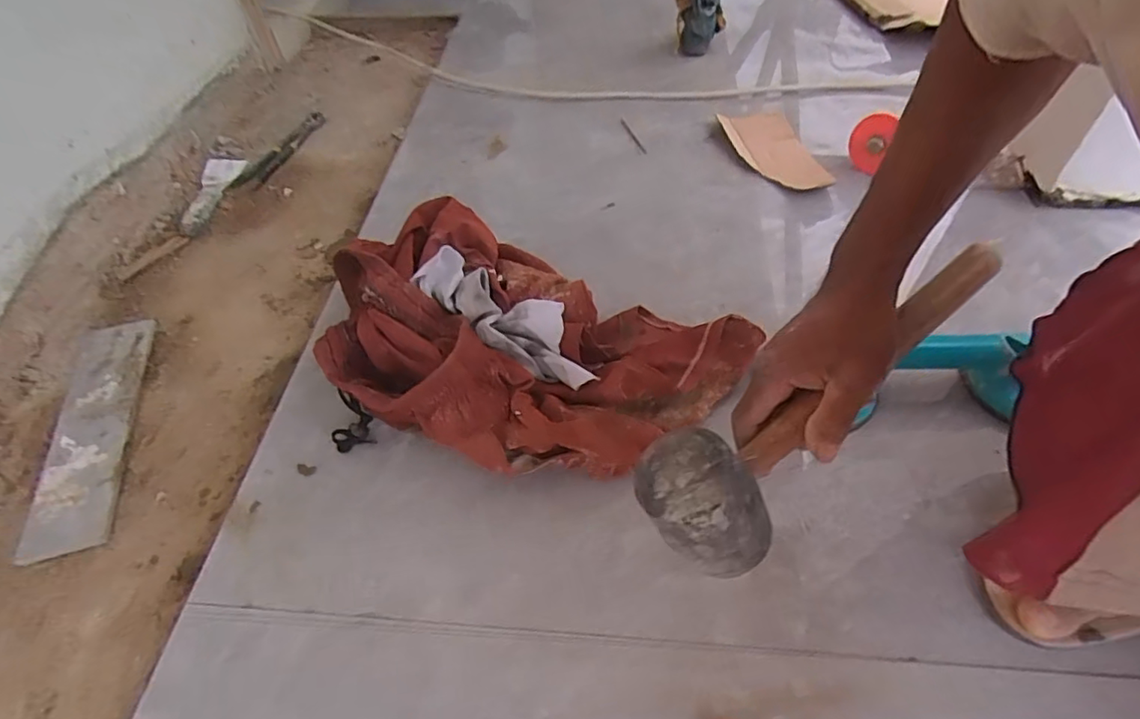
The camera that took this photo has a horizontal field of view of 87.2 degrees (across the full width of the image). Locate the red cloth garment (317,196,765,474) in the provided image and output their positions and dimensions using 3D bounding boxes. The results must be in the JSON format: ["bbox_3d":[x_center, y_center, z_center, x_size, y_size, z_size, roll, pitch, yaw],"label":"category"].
[{"bbox_3d":[-0.046,-0.014,0.598,0.397,0.107,0.241,20,55,18],"label":"red cloth garment"}]

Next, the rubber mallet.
[{"bbox_3d":[0.171,0.025,0.395,0.287,0.071,0.077,-36,57,-10],"label":"rubber mallet"}]

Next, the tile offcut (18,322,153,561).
[{"bbox_3d":[-0.530,0.074,0.671,0.076,0.015,0.304,-13,51,-7],"label":"tile offcut"}]

